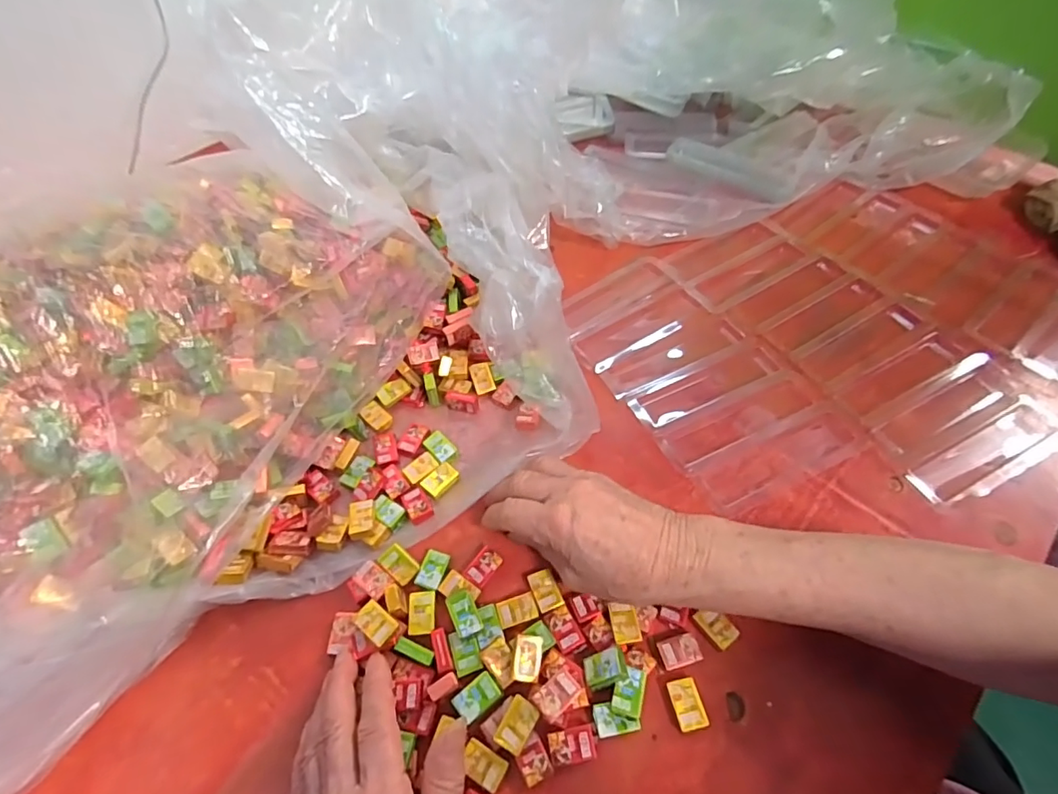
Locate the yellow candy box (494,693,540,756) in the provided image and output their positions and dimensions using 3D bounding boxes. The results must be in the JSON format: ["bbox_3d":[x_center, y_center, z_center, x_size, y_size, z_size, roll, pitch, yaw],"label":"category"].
[{"bbox_3d":[-0.007,0.185,0.296,0.017,0.008,0.026,26,62,17],"label":"yellow candy box"}]

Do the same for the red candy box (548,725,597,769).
[{"bbox_3d":[0.025,0.197,0.296,0.025,0.006,0.017,-10,57,-4],"label":"red candy box"}]

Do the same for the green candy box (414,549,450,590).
[{"bbox_3d":[-0.065,0.115,0.351,0.017,0.004,0.025,16,59,12],"label":"green candy box"}]

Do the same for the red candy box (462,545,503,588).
[{"bbox_3d":[-0.031,0.115,0.354,0.016,0.005,0.024,31,63,20],"label":"red candy box"}]

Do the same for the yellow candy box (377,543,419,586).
[{"bbox_3d":[-0.087,0.112,0.351,0.024,0.005,0.018,44,64,2],"label":"yellow candy box"}]

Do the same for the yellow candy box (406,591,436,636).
[{"bbox_3d":[-0.069,0.138,0.336,0.018,0.004,0.026,-5,57,-1],"label":"yellow candy box"}]

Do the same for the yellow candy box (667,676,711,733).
[{"bbox_3d":[0.093,0.179,0.306,0.018,0.008,0.026,-13,58,-7],"label":"yellow candy box"}]

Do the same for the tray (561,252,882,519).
[{"bbox_3d":[0.135,-0.024,0.441,0.131,0.013,0.246,-30,61,-16],"label":"tray"}]

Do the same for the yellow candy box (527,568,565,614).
[{"bbox_3d":[0.011,0.127,0.343,0.017,0.004,0.026,-20,59,-11],"label":"yellow candy box"}]

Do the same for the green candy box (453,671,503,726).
[{"bbox_3d":[-0.029,0.173,0.303,0.026,0.005,0.017,-35,63,-19],"label":"green candy box"}]

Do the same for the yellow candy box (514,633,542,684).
[{"bbox_3d":[-0.001,0.157,0.315,0.016,0.004,0.025,6,58,5],"label":"yellow candy box"}]

